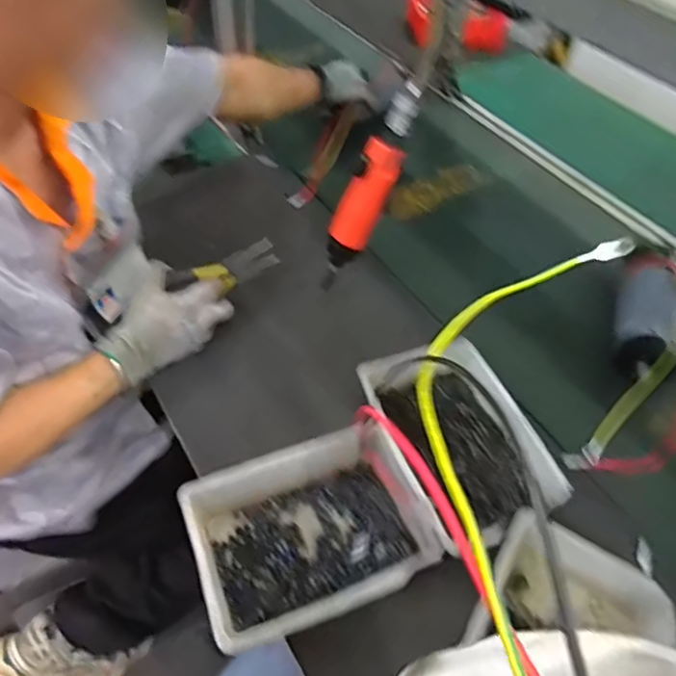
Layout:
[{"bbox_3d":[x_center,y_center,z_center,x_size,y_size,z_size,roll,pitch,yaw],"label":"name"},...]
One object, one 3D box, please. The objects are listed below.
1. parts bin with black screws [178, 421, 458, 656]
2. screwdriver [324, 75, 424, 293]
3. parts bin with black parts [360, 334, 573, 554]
[{"bbox_3d":[-0.017,0.180,0.528,0.221,0.074,0.145,-16,53,-18],"label":"parts bin with black screws"},{"bbox_3d":[0.035,-0.164,0.655,0.050,0.246,0.047,-11,47,-44],"label":"screwdriver"},{"bbox_3d":[0.124,0.105,0.586,0.140,0.062,0.206,-18,53,-19],"label":"parts bin with black parts"}]

